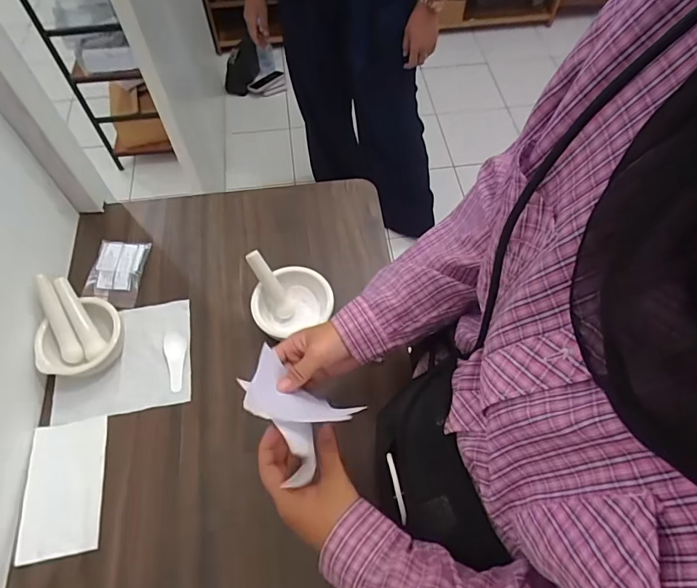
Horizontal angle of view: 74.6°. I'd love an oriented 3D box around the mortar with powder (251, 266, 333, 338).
[{"bbox_3d":[-0.072,0.014,0.586,0.097,0.047,0.081,-21,62,-11],"label":"mortar with powder"}]

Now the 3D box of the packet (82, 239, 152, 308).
[{"bbox_3d":[-0.321,-0.031,0.633,0.069,0.012,0.097,1,60,1],"label":"packet"}]

